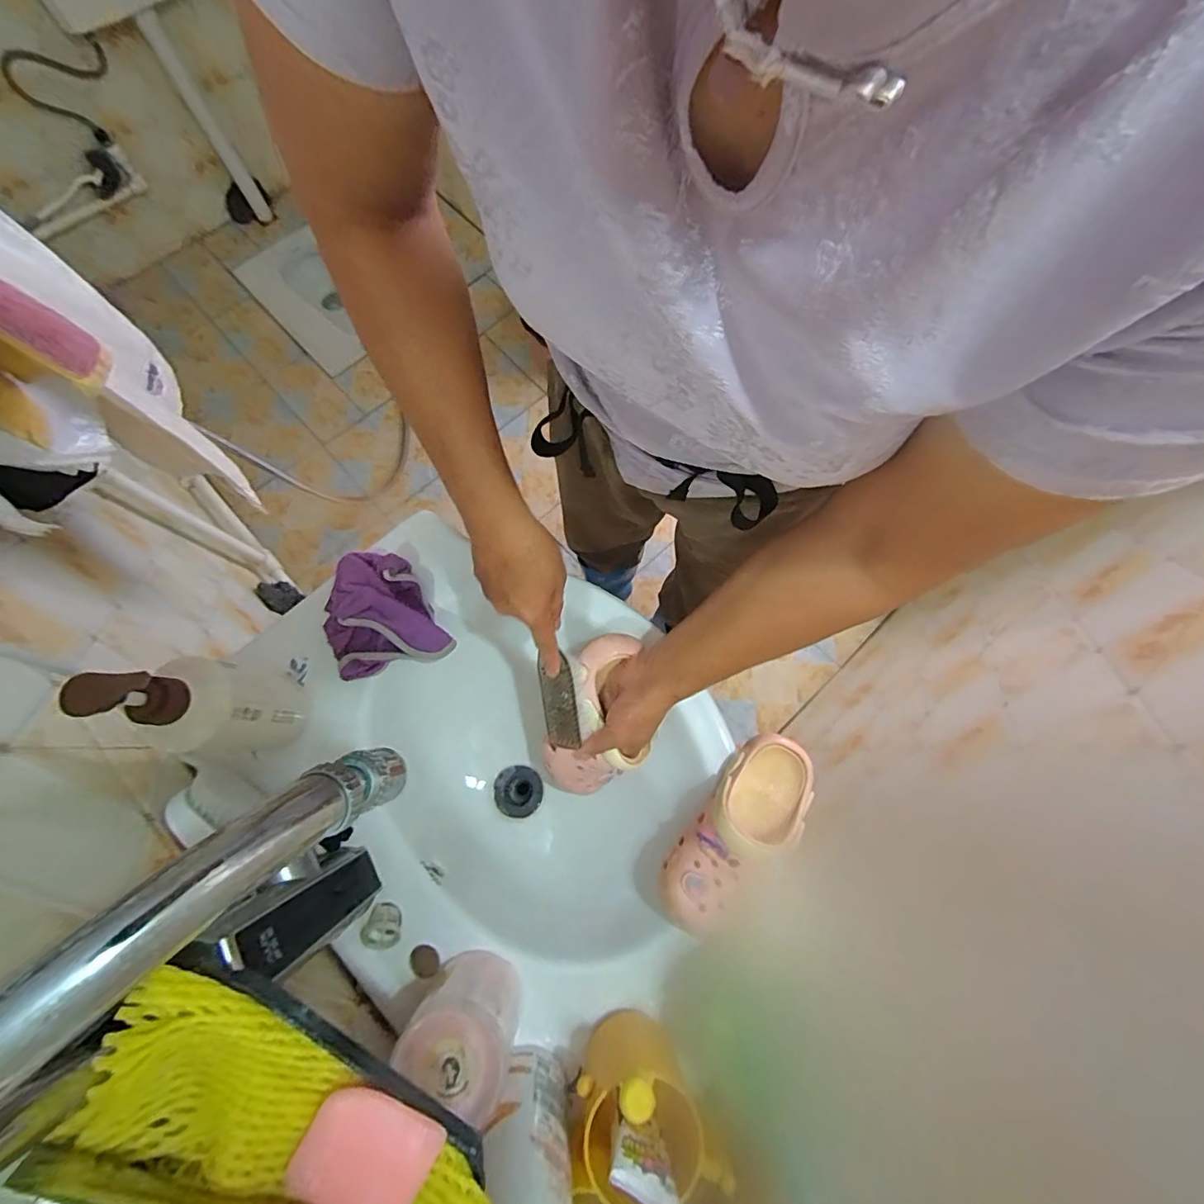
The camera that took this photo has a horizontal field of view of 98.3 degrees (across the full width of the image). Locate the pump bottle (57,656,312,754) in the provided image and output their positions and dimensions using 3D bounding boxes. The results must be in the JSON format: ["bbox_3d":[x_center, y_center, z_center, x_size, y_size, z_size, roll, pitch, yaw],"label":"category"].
[{"bbox_3d":[-0.322,0.084,0.433,0.060,0.210,0.077,0,74,-1],"label":"pump bottle"}]

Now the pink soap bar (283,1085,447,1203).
[{"bbox_3d":[-0.114,0.265,0.248,0.060,0.011,0.056,26,75,7],"label":"pink soap bar"}]

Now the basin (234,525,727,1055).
[{"bbox_3d":[-0.102,0.162,0.569,0.361,0.171,0.508,-26,76,-8],"label":"basin"}]

